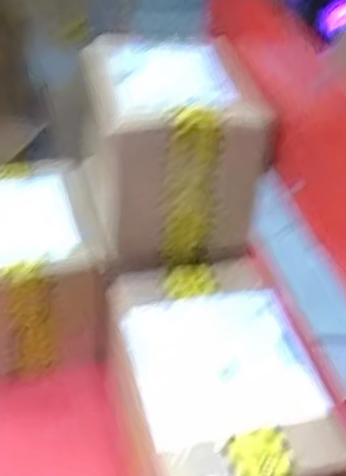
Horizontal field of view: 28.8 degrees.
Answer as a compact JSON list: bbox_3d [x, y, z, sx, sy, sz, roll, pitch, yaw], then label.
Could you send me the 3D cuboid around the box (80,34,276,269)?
[{"bbox_3d":[-0.003,-0.106,0.735,0.154,0.167,0.224,-4,39,-13],"label":"box"}]

